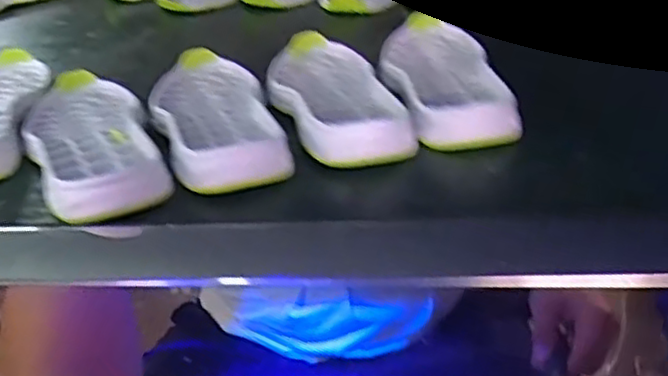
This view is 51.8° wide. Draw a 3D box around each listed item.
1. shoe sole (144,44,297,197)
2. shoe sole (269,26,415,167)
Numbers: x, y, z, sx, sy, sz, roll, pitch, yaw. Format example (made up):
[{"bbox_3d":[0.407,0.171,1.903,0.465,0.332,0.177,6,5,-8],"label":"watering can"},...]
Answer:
[{"bbox_3d":[-0.076,-0.046,0.427,0.068,0.030,0.184,-13,30,-11],"label":"shoe sole"},{"bbox_3d":[-0.003,-0.062,0.449,0.072,0.028,0.185,-10,29,-6],"label":"shoe sole"}]

